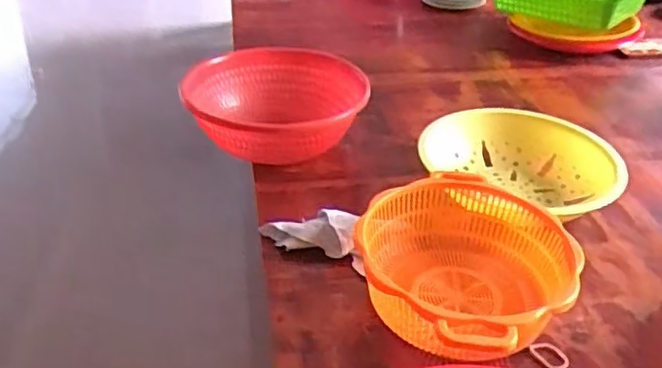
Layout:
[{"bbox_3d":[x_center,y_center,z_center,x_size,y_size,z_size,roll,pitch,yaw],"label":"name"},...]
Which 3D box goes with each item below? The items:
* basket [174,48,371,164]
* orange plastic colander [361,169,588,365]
[{"bbox_3d":[-0.075,-0.100,0.952,0.233,0.108,0.264,-2,33,-6],"label":"basket"},{"bbox_3d":[0.129,0.088,0.681,0.212,0.084,0.220,1,33,-1],"label":"orange plastic colander"}]

